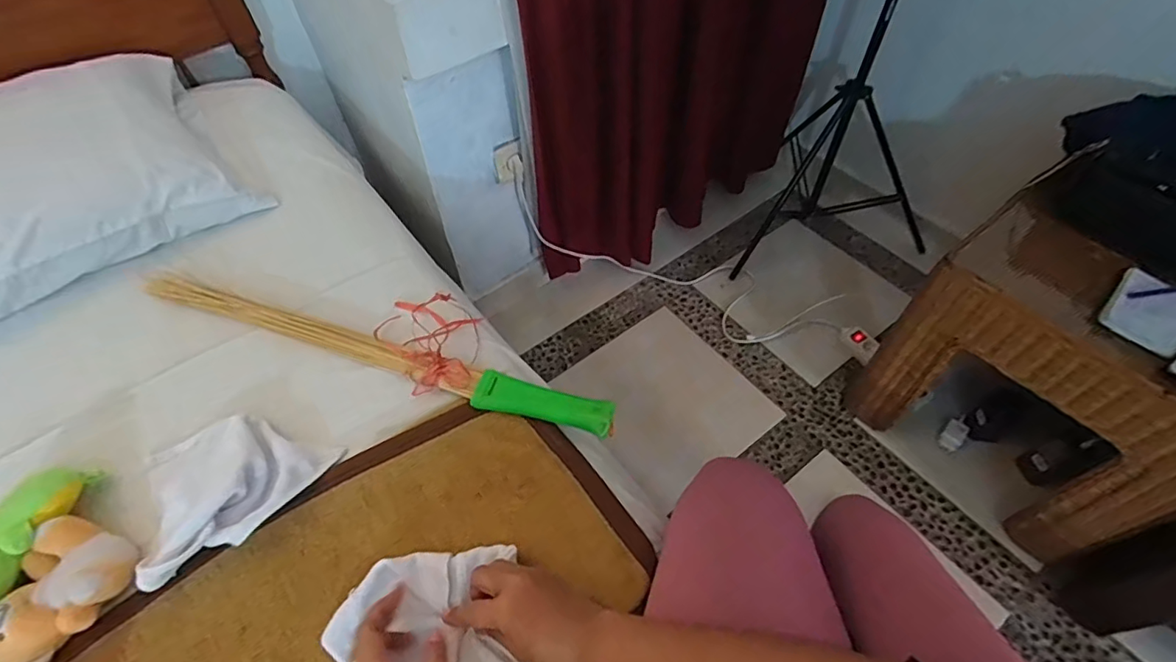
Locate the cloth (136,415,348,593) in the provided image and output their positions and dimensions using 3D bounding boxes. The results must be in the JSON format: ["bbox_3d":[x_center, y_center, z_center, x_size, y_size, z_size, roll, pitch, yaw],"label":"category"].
[{"bbox_3d":[-0.367,0.147,0.574,0.177,0.032,0.160,-25,57,-14],"label":"cloth"}]

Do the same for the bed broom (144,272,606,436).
[{"bbox_3d":[-0.277,0.019,0.676,0.643,0.029,0.044,16,57,14],"label":"bed broom"}]

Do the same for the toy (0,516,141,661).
[{"bbox_3d":[-0.489,0.243,0.506,0.103,0.051,0.114,24,59,19],"label":"toy"}]

